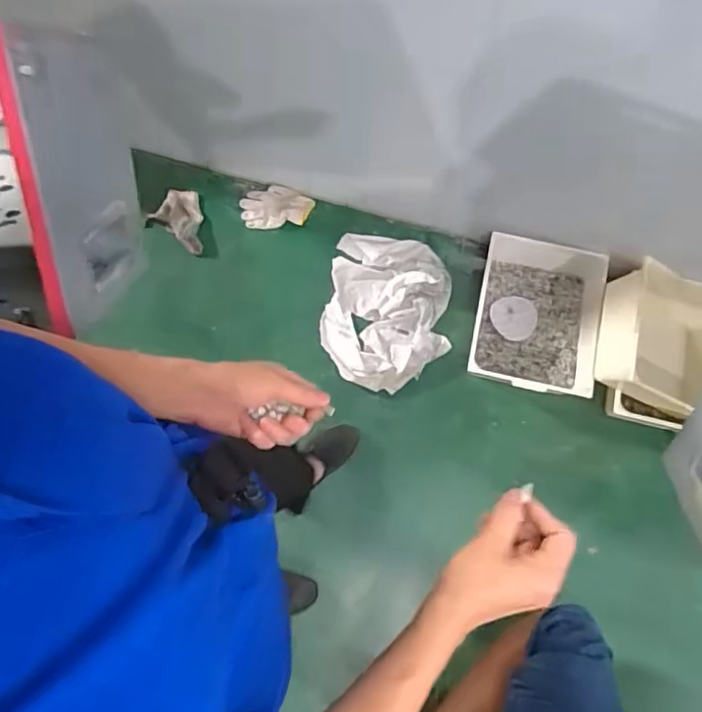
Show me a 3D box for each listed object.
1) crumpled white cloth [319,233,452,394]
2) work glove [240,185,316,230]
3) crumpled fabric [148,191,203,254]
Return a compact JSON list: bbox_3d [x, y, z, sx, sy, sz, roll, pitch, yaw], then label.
[{"bbox_3d":[0.086,-0.114,1.469,0.297,0.044,0.395,3,74,0],"label":"crumpled white cloth"},{"bbox_3d":[-0.195,-0.388,1.560,0.184,0.018,0.104,-4,92,4],"label":"work glove"},{"bbox_3d":[-0.423,-0.357,1.541,0.154,0.032,0.121,38,77,9],"label":"crumpled fabric"}]

